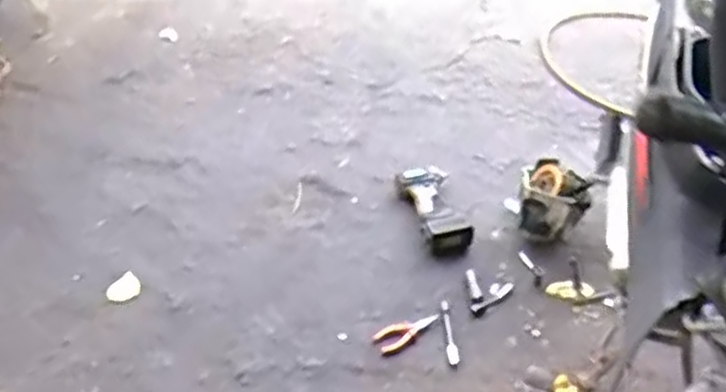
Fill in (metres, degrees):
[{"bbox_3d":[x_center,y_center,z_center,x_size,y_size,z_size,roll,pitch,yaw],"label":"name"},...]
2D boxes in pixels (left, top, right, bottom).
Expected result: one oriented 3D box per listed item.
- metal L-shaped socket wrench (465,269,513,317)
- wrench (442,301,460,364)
[{"bbox_3d":[0.295,0.221,1.780,0.105,0.013,0.123,-1,44,-3],"label":"metal L-shaped socket wrench"},{"bbox_3d":[0.190,0.297,1.699,0.026,0.012,0.152,-1,44,-4],"label":"wrench"}]

